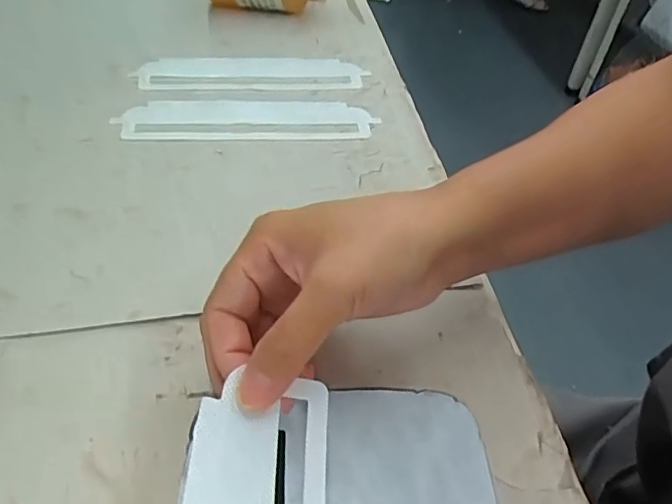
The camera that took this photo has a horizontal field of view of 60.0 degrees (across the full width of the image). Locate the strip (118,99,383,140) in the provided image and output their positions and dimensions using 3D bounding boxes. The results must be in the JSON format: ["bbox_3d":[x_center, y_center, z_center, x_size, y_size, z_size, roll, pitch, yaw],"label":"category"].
[{"bbox_3d":[-0.065,-0.103,0.440,0.186,0.004,0.057,-2,46,-8],"label":"strip"}]

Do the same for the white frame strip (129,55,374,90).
[{"bbox_3d":[-0.070,-0.152,0.488,0.183,0.006,0.052,-4,46,-10],"label":"white frame strip"}]

